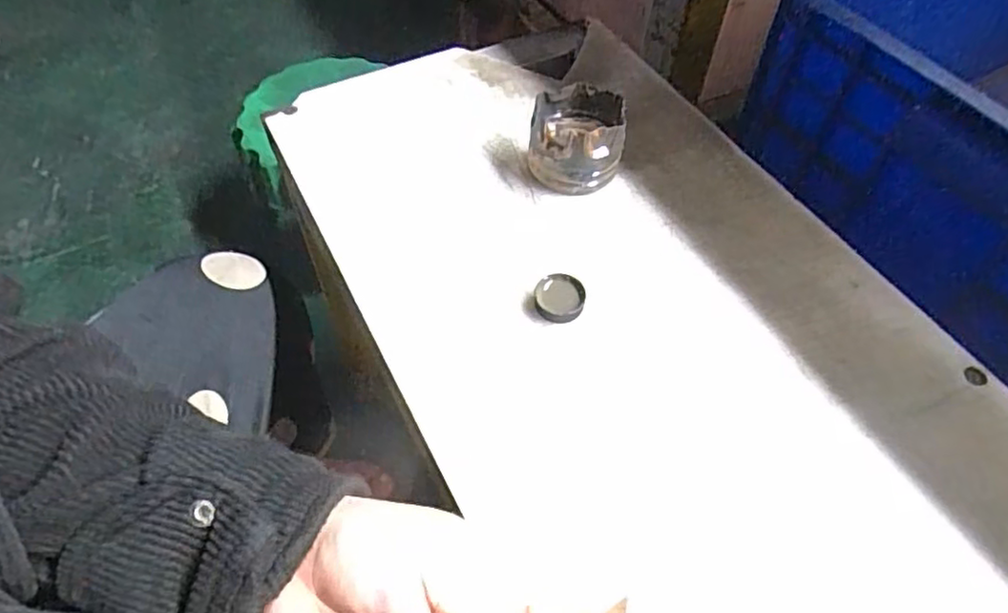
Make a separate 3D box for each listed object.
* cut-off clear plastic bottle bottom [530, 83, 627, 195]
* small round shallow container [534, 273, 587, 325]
[{"bbox_3d":[0.050,-0.116,0.452,0.061,0.058,0.062,0,54,-1],"label":"cut-off clear plastic bottle bottom"},{"bbox_3d":[0.033,-0.005,0.394,0.030,0.007,0.032,0,54,-1],"label":"small round shallow container"}]

